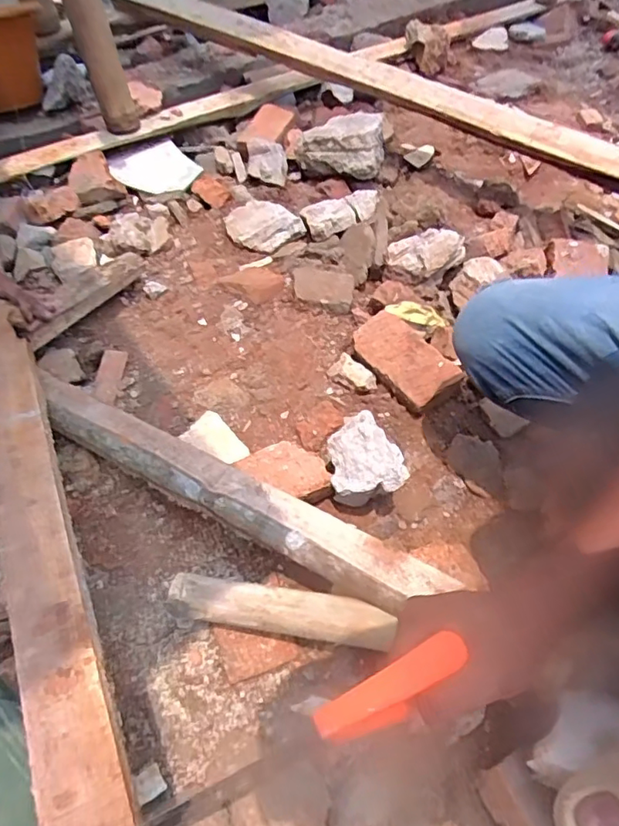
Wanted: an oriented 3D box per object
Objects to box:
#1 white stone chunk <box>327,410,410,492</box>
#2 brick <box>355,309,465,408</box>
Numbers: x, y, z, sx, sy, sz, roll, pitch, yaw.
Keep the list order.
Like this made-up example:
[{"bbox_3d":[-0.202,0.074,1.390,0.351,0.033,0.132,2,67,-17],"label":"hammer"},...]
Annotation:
[{"bbox_3d":[0.069,0.059,0.671,0.088,0.048,0.104,-37,57,14],"label":"white stone chunk"},{"bbox_3d":[0.137,-0.079,0.795,0.083,0.044,0.159,-30,60,-21],"label":"brick"}]

